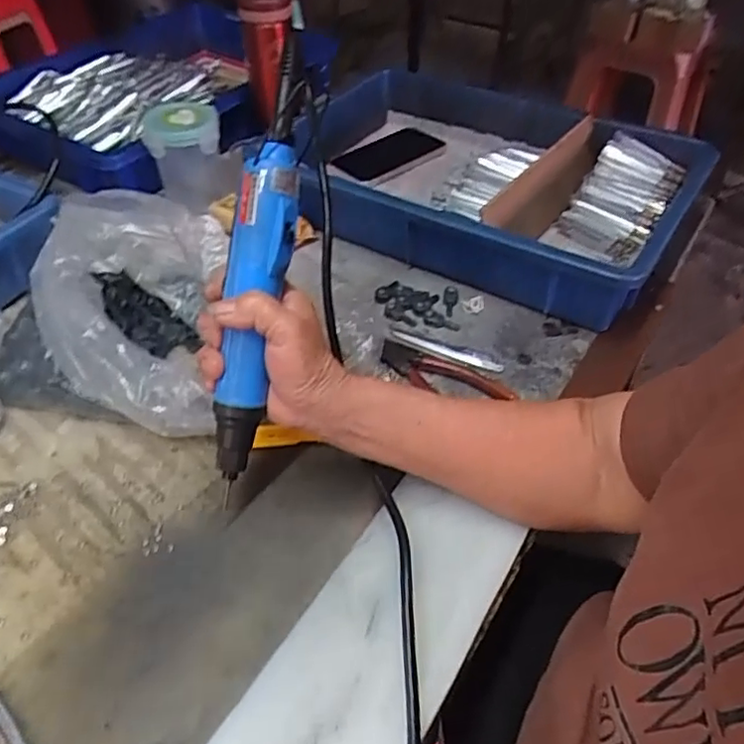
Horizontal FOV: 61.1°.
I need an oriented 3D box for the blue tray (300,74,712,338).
[{"bbox_3d":[0.115,-0.201,0.677,0.400,0.096,0.266,25,50,23],"label":"blue tray"}]

